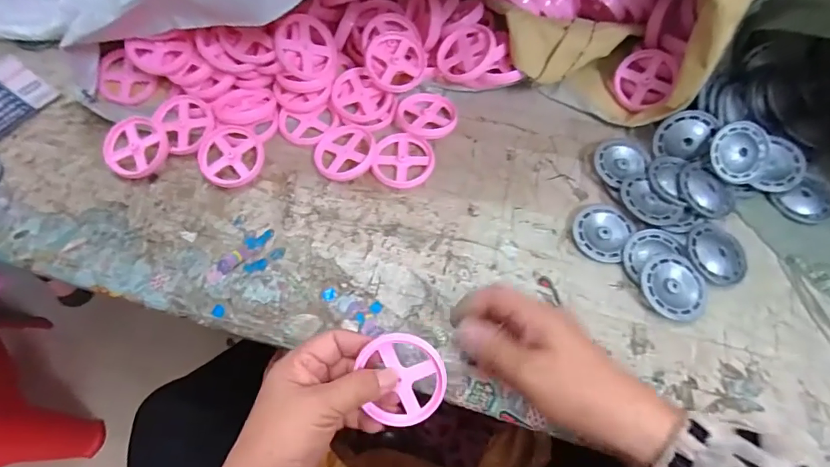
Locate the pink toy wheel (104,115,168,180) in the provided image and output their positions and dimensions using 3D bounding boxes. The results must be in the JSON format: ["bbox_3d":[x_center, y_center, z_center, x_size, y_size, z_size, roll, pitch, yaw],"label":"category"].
[{"bbox_3d":[-0.289,-0.088,0.451,0.065,0.008,0.061,0,83,2],"label":"pink toy wheel"}]

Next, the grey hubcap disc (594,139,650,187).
[{"bbox_3d":[0.204,-0.072,0.432,0.053,0.007,0.046,-20,72,-9],"label":"grey hubcap disc"}]

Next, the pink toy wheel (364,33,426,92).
[{"bbox_3d":[-0.021,-0.185,0.469,0.063,0.009,0.063,1,86,-11],"label":"pink toy wheel"}]

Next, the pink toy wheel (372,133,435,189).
[{"bbox_3d":[-0.011,-0.075,0.448,0.060,0.012,0.060,0,62,1],"label":"pink toy wheel"}]

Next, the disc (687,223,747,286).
[{"bbox_3d":[0.267,0.019,0.388,0.053,0.014,0.055,0,62,1],"label":"disc"}]

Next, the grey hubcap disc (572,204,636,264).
[{"bbox_3d":[0.173,-0.002,0.406,0.050,0.007,0.055,0,62,1],"label":"grey hubcap disc"}]

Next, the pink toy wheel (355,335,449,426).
[{"bbox_3d":[-0.008,0.102,0.307,0.056,0.008,0.063,-13,89,1],"label":"pink toy wheel"}]

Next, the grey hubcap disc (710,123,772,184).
[{"bbox_3d":[0.308,-0.077,0.413,0.053,0.005,0.054,0,94,-1],"label":"grey hubcap disc"}]

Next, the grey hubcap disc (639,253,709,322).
[{"bbox_3d":[0.221,0.046,0.373,0.055,0.012,0.054,0,62,1],"label":"grey hubcap disc"}]

